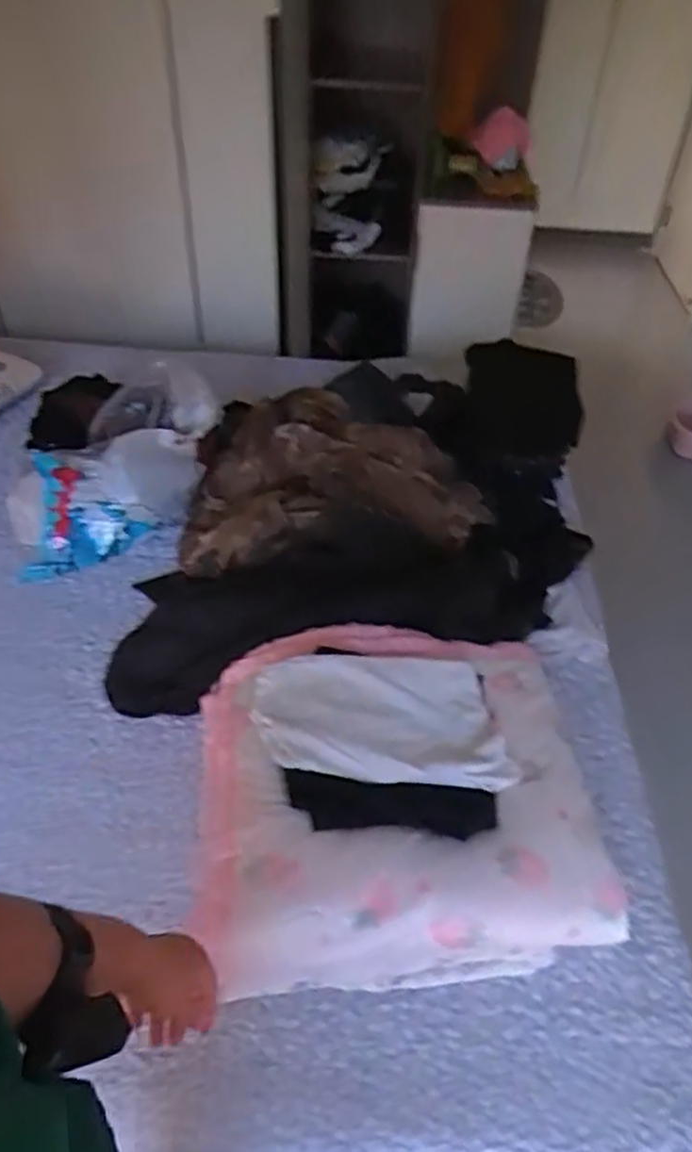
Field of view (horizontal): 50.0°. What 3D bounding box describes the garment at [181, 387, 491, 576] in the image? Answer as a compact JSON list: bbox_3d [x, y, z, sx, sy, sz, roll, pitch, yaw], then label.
[{"bbox_3d":[-0.036,-0.207,1.463,0.563,0.125,0.492,-5,46,-4],"label":"garment"}]

